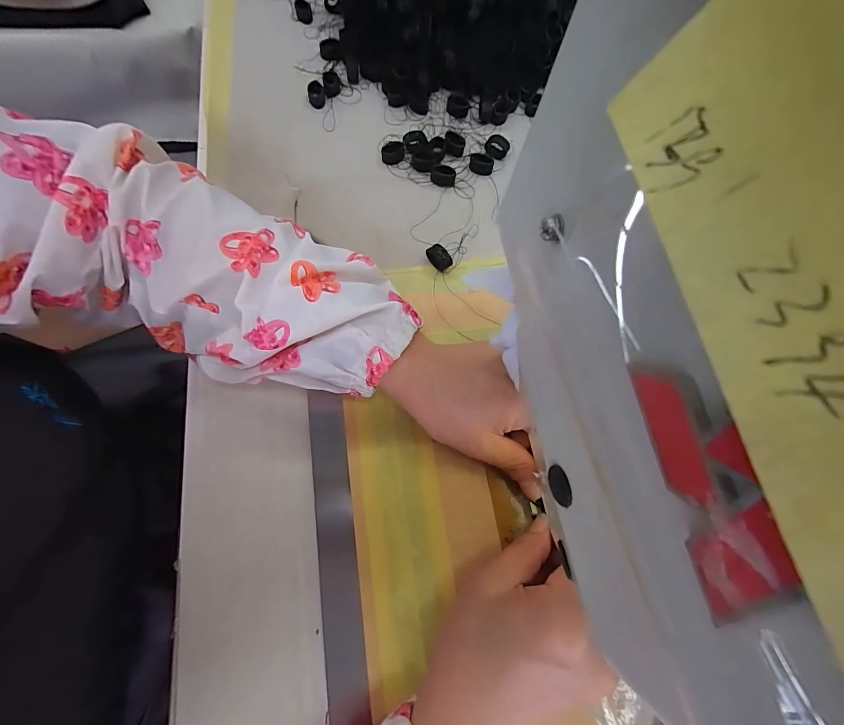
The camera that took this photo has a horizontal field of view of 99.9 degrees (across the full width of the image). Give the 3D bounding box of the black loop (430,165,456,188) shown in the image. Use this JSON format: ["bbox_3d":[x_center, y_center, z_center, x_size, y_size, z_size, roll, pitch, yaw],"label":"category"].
[{"bbox_3d":[0.018,-0.155,0.295,0.020,0.008,0.018,9,72,0],"label":"black loop"}]

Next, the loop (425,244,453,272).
[{"bbox_3d":[0.013,-0.078,0.267,0.013,0.010,0.018,-36,77,-13],"label":"loop"}]

